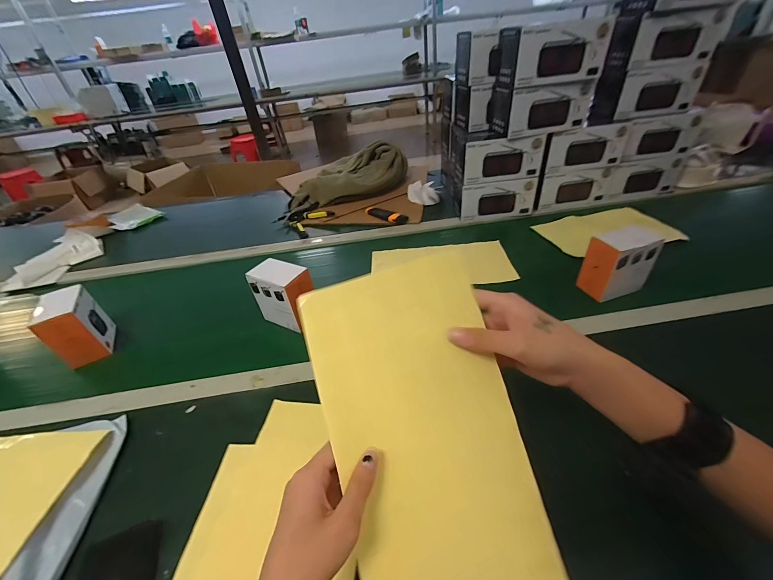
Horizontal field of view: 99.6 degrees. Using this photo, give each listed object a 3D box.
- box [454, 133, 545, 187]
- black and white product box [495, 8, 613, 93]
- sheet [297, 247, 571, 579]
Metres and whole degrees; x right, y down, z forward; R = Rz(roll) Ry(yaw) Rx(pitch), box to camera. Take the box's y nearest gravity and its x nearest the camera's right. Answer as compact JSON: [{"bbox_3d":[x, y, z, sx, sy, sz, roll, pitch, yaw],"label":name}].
[{"bbox_3d":[0.282,-0.347,0.845,0.204,0.102,0.103,-10,38,-3],"label":"box"},{"bbox_3d":[0.355,-0.516,0.714,0.195,0.099,0.106,-10,38,-4],"label":"black and white product box"},{"bbox_3d":[0.036,0.135,0.291,0.162,0.024,0.326,-15,79,-7],"label":"sheet"}]

